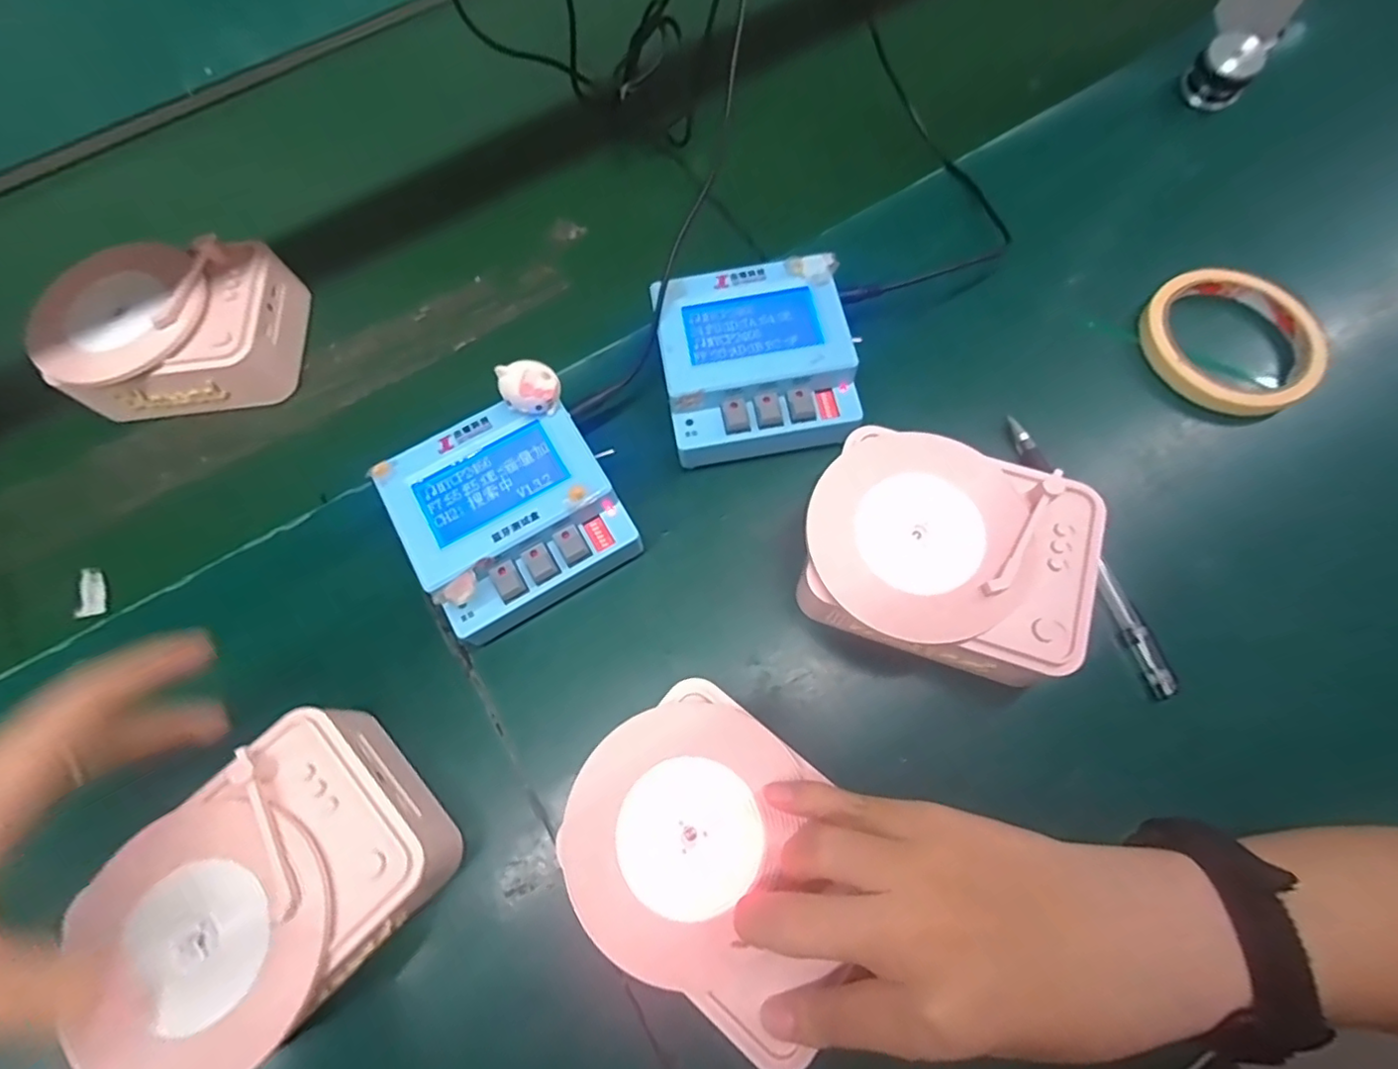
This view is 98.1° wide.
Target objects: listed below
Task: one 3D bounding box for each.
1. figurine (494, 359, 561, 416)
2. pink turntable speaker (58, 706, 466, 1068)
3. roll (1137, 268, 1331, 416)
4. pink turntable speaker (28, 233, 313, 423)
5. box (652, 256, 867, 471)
[{"bbox_3d":[-0.083,-0.071,0.303,0.027,0.029,0.024,-27,71,-7],"label":"figurine"},{"bbox_3d":[-0.178,0.148,0.263,0.125,0.053,0.107,-42,73,-12],"label":"pink turntable speaker"},{"bbox_3d":[0.311,-0.113,0.354,0.085,0.015,0.095,-36,72,-10],"label":"roll"},{"bbox_3d":[-0.327,-0.128,0.383,0.126,0.055,0.095,-8,70,0],"label":"pink turntable speaker"},{"bbox_3d":[0.031,-0.093,0.342,0.103,0.048,0.101,-10,70,-1],"label":"box"}]

